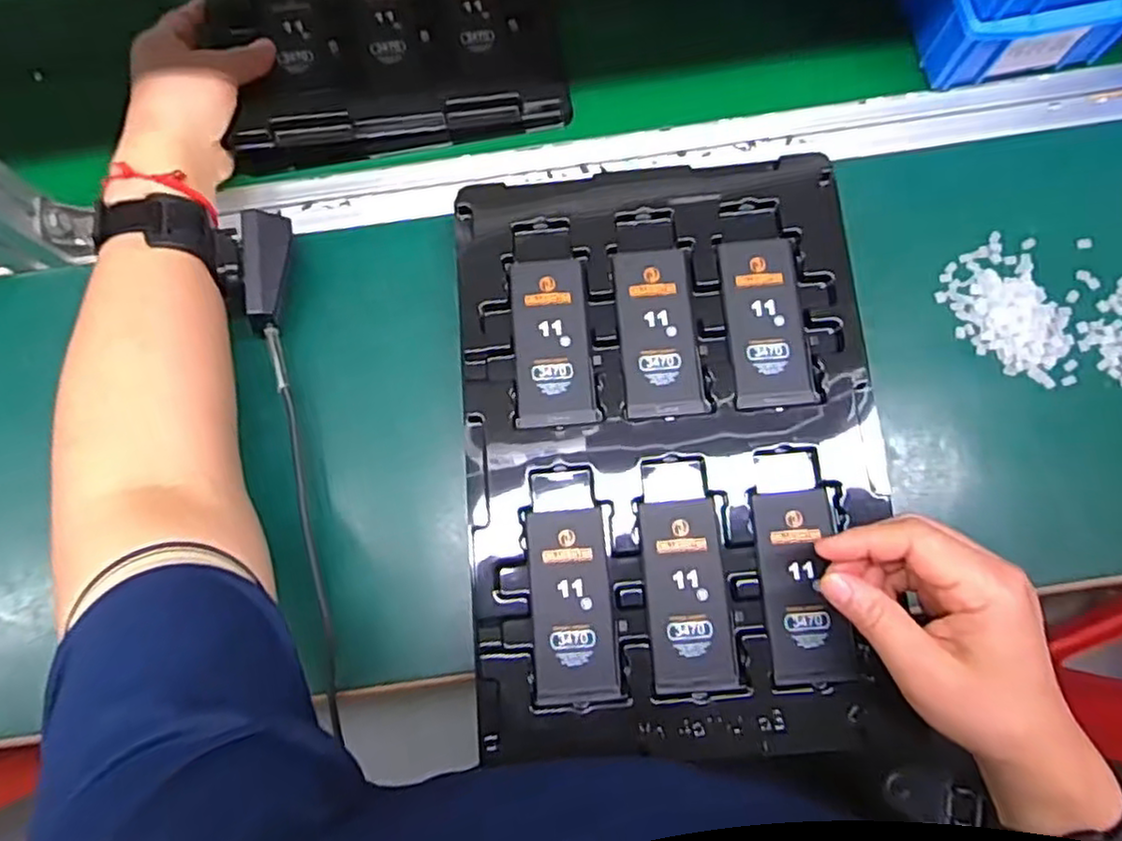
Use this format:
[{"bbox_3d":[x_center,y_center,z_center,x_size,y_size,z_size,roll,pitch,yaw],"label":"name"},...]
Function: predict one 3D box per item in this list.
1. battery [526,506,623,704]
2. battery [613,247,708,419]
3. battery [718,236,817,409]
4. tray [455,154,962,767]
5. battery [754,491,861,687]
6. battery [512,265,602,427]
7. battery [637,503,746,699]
[{"bbox_3d":[0.006,0.097,0.369,0.043,0.004,0.097,-6,76,0],"label":"battery"},{"bbox_3d":[0.057,-0.052,0.403,0.044,0.004,0.101,-5,76,0],"label":"battery"},{"bbox_3d":[0.119,-0.057,0.404,0.044,0.005,0.102,-4,76,1],"label":"battery"},{"bbox_3d":[0.062,0.010,0.388,0.226,0.016,0.323,-4,77,-1],"label":"tray"},{"bbox_3d":[0.129,0.087,0.370,0.042,0.004,0.099,-4,76,-1],"label":"battery"},{"bbox_3d":[-0.005,-0.046,0.404,0.045,0.004,0.099,-5,76,0],"label":"battery"},{"bbox_3d":[0.067,0.092,0.369,0.043,0.004,0.097,-4,76,1],"label":"battery"}]

